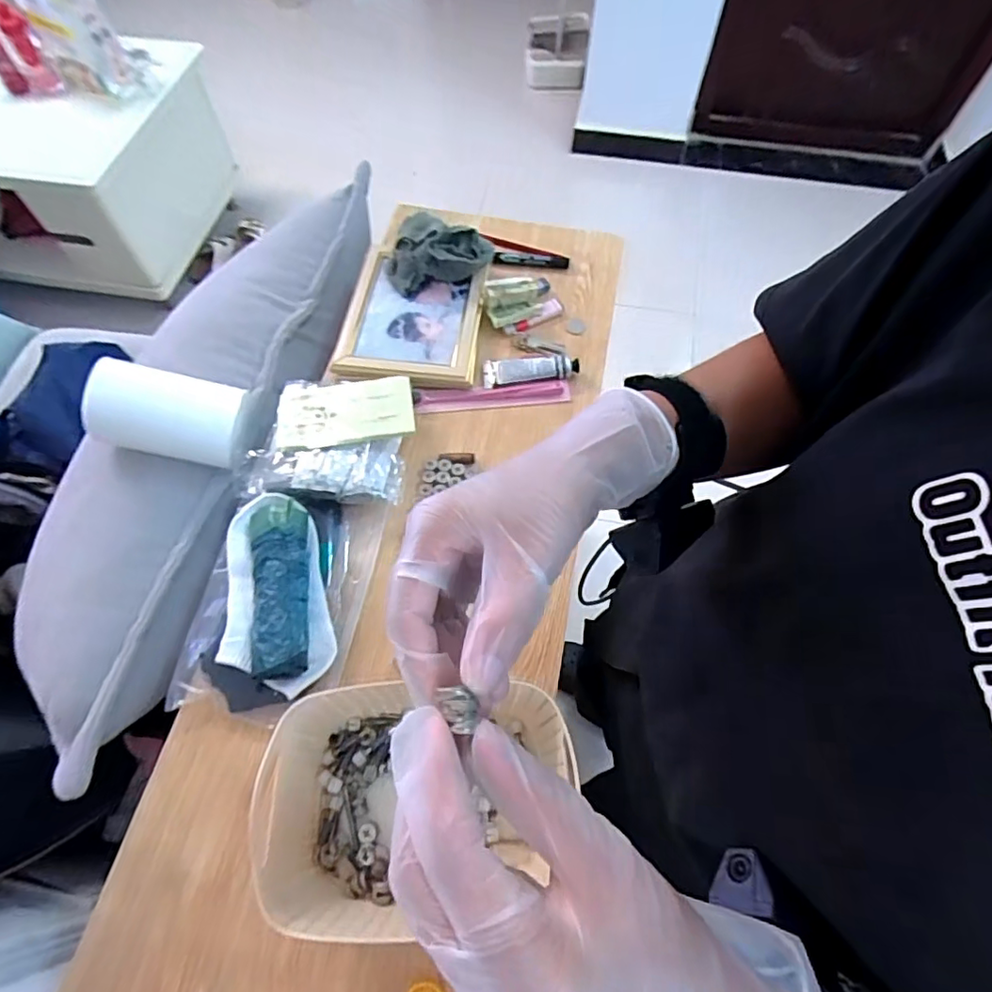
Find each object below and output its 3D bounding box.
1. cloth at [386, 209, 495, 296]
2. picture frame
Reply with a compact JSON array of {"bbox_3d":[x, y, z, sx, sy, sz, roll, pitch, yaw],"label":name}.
[{"bbox_3d":[-0.069,-0.294,0.689,0.129,0.063,0.058,-10,63,-6],"label":"cloth"},{"bbox_3d":[-0.096,-0.221,0.685,0.155,0.025,0.196,7,62,3],"label":"picture frame"}]

